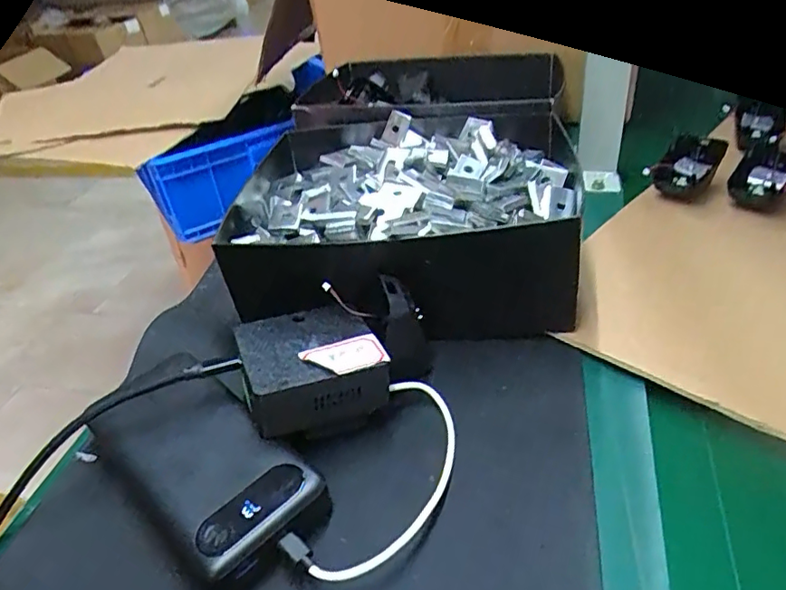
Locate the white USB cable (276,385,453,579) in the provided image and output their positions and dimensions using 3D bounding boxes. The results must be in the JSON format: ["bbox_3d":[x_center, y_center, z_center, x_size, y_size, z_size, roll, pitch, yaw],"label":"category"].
[{"bbox_3d":[-0.002,0.097,0.310,0.053,0.018,0.126,15,43,28],"label":"white USB cable"}]

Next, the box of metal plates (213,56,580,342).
[{"bbox_3d":[0.015,-0.075,0.469,0.248,0.093,0.280,0,38,11],"label":"box of metal plates"}]

